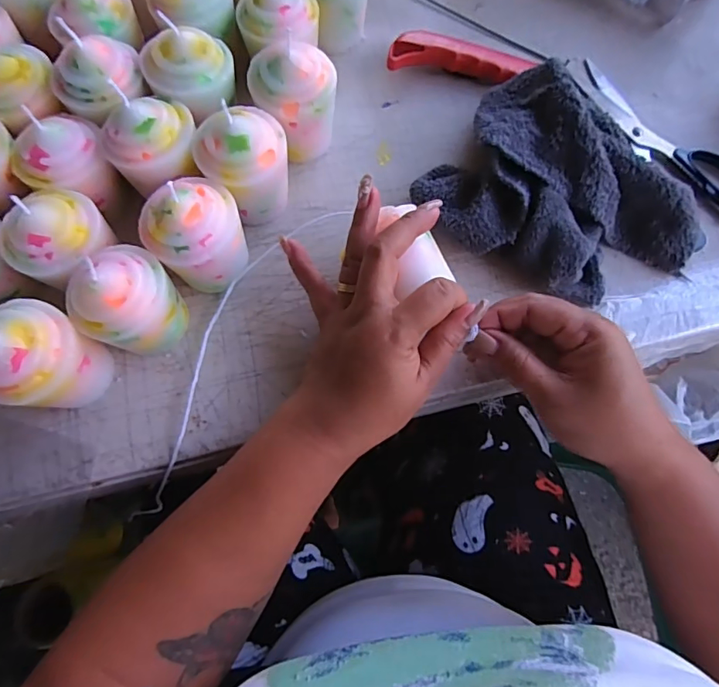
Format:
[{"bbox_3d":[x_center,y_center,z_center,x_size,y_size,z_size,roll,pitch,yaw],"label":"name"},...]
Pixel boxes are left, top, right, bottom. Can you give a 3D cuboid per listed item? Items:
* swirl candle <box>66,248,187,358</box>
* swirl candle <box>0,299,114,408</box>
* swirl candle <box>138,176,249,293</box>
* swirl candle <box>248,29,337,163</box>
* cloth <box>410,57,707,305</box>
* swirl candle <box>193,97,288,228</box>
[{"bbox_3d":[-0.140,-0.026,0.287,0.055,0.069,0.054,0,74,-1],"label":"swirl candle"},{"bbox_3d":[-0.179,0.010,0.272,0.047,0.069,0.052,24,75,6],"label":"swirl candle"},{"bbox_3d":[-0.098,-0.065,0.299,0.057,0.068,0.046,-40,79,-11],"label":"swirl candle"},{"bbox_3d":[-0.042,-0.162,0.333,0.058,0.075,0.052,-14,75,-5],"label":"swirl candle"},{"bbox_3d":[0.133,-0.094,0.323,0.124,0.064,0.171,-42,79,-11],"label":"cloth"},{"bbox_3d":[-0.073,-0.115,0.314,0.057,0.069,0.048,-29,77,-8],"label":"swirl candle"}]

